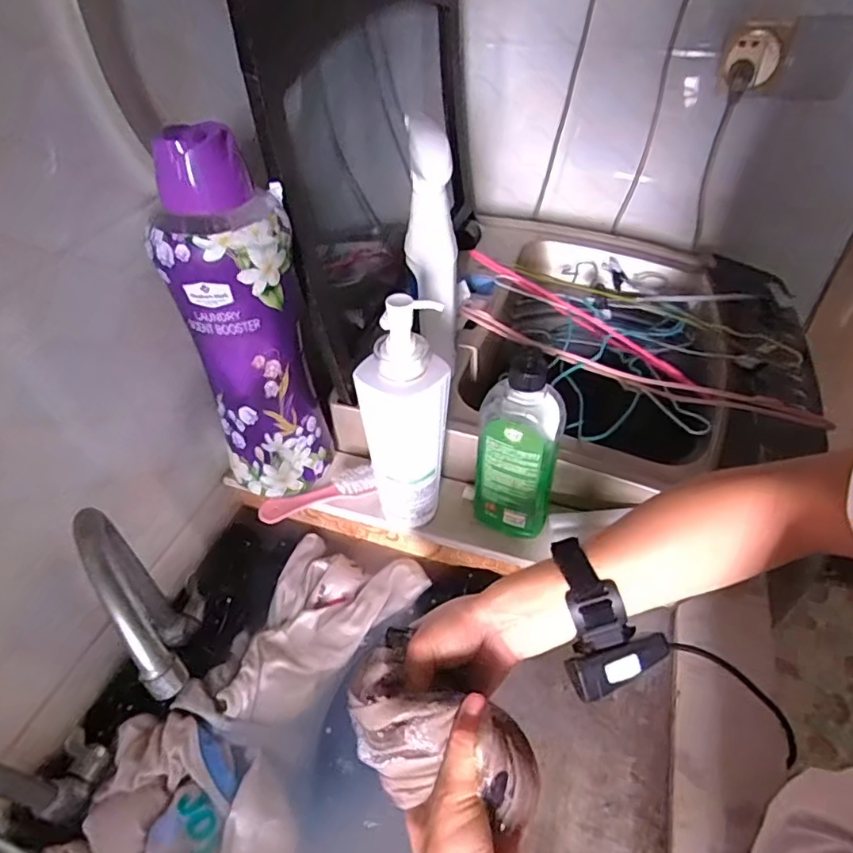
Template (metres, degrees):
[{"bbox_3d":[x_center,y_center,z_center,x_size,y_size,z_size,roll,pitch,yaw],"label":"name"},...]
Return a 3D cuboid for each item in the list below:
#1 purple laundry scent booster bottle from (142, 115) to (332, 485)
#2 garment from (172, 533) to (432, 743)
[{"bbox_3d":[-0.158,-0.080,0.509,0.112,0.330,0.086,-21,47,-19],"label":"purple laundry scent booster bottle"},{"bbox_3d":[-0.115,0.205,0.560,0.143,0.039,0.220,18,47,20],"label":"garment"}]

